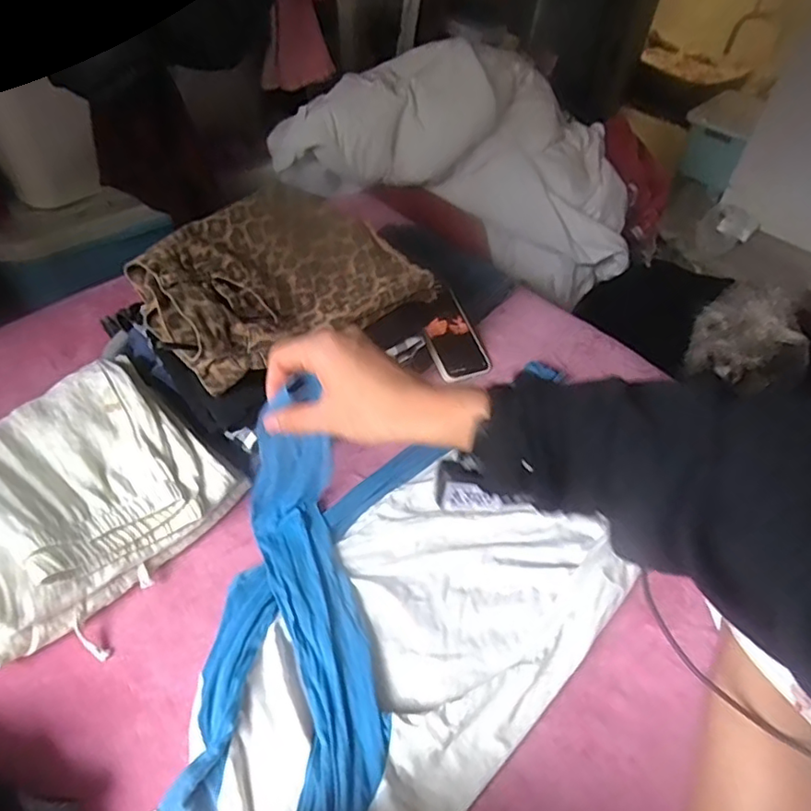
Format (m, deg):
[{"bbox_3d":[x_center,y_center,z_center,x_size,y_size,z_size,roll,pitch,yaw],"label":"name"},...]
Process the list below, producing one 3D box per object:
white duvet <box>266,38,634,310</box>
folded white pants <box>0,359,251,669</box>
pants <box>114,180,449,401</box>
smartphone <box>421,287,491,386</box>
[{"bbox_3d":[0.155,-0.572,1.425,0.807,0.402,0.447,9,48,3],"label":"white duvet"},{"bbox_3d":[-0.348,0.093,0.617,0.244,0.086,0.281,31,53,21],"label":"folded white pants"},{"bbox_3d":[-0.147,-0.156,0.701,0.318,0.067,0.216,-28,72,-37],"label":"pants"},{"bbox_3d":[0.068,-0.100,0.863,0.088,0.016,0.136,-19,76,-30],"label":"smartphone"}]

